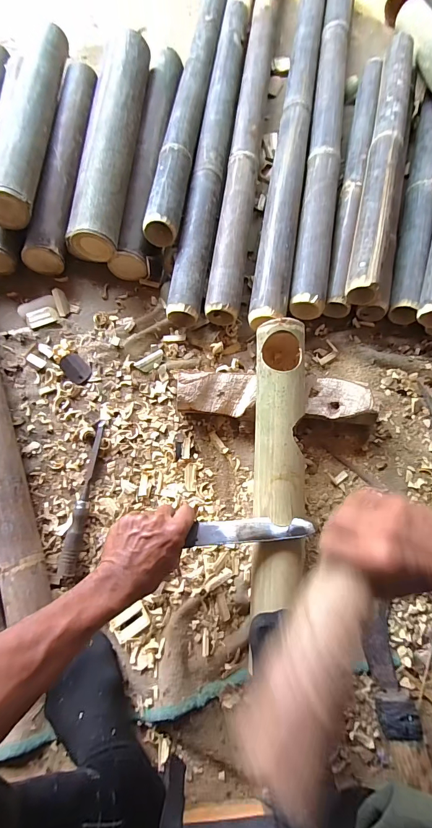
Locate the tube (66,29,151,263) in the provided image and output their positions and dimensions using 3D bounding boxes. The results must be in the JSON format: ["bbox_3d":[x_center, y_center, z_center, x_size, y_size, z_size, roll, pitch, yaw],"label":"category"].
[{"bbox_3d":[-0.190,-0.521,0.683,0.076,0.072,0.496,6,74,1],"label":"tube"}]

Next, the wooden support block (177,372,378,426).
[{"bbox_3d":[0.099,-0.029,0.612,0.323,0.059,0.080,4,74,1],"label":"wooden support block"}]

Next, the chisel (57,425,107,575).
[{"bbox_3d":[-0.214,0.130,0.584,0.026,0.022,0.243,7,74,1],"label":"chisel"}]

